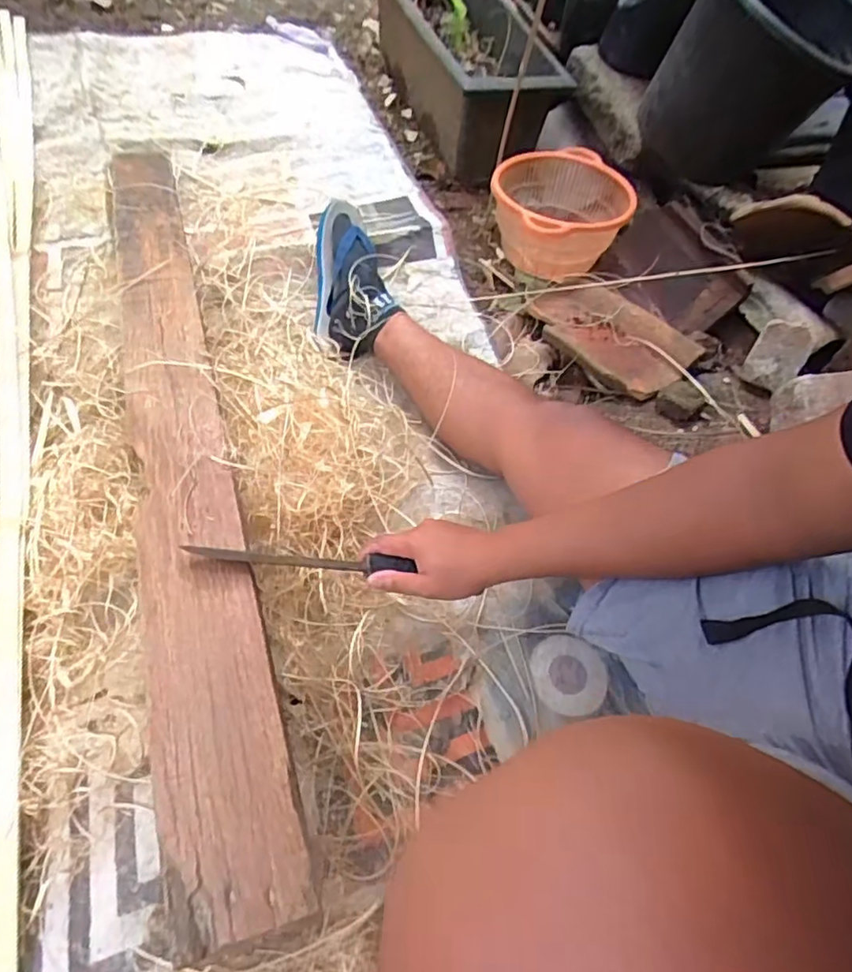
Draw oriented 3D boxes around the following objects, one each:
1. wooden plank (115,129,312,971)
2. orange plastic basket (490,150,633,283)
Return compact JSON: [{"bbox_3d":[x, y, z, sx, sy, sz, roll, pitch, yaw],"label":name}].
[{"bbox_3d":[-0.324,-0.132,0.785,0.097,0.038,1.218,-13,58,-15],"label":"wooden plank"},{"bbox_3d":[0.244,-0.488,1.146,0.240,0.152,0.250,4,53,-1],"label":"orange plastic basket"}]

